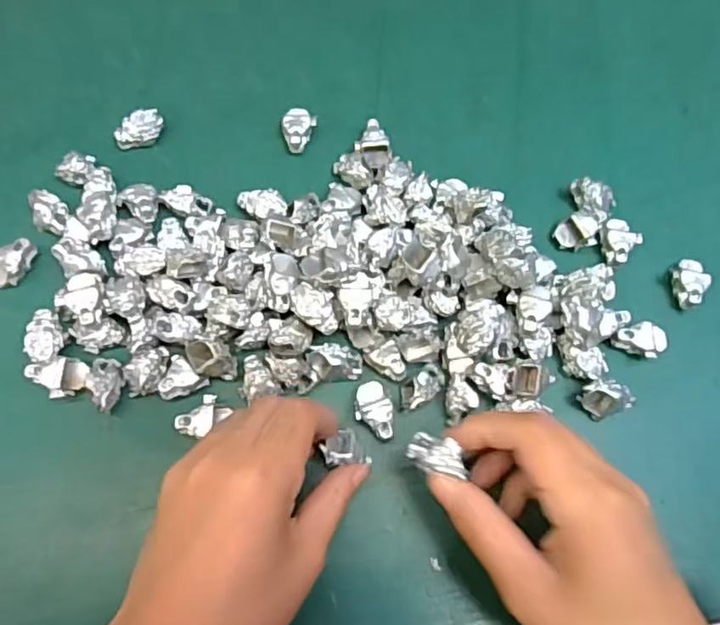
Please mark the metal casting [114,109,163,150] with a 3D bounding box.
[{"bbox_3d":[-0.115,-0.094,0.325,0.026,0.015,0.014,-38,78,-12],"label":"metal casting"}]

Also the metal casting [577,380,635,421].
[{"bbox_3d":[0.112,0.038,0.281,0.022,0.017,0.016,-21,75,-7],"label":"metal casting"}]

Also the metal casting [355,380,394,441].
[{"bbox_3d":[0.006,0.043,0.276,0.016,0.010,0.025,-3,73,-2],"label":"metal casting"}]

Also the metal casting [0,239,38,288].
[{"bbox_3d":[-0.169,-0.024,0.300,0.015,0.014,0.024,14,73,3],"label":"metal casting"}]

